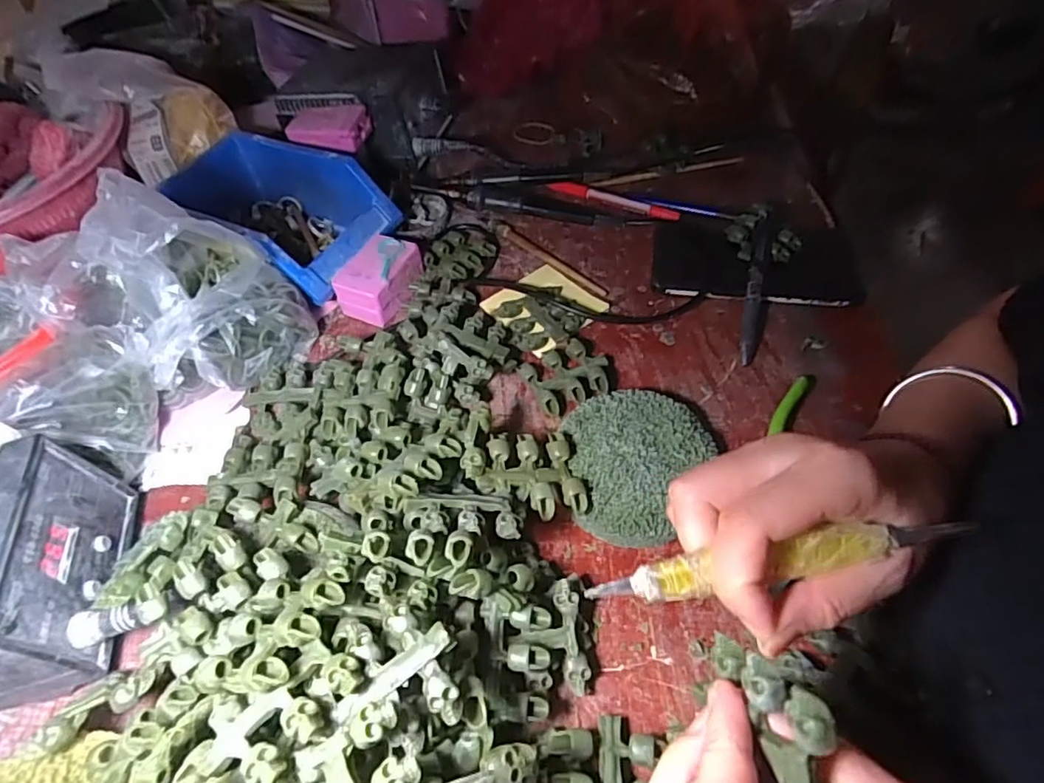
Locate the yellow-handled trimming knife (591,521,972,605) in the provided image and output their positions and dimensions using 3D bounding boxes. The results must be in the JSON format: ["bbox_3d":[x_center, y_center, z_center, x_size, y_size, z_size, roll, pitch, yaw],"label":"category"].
[{"bbox_3d":[0.099,0.066,0.223,0.144,0.008,0.014,-11,53,4],"label":"yellow-handled trimming knife"}]

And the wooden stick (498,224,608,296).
[{"bbox_3d":[0.025,-0.118,0.504,0.012,0.005,0.125,-39,60,-23],"label":"wooden stick"}]

